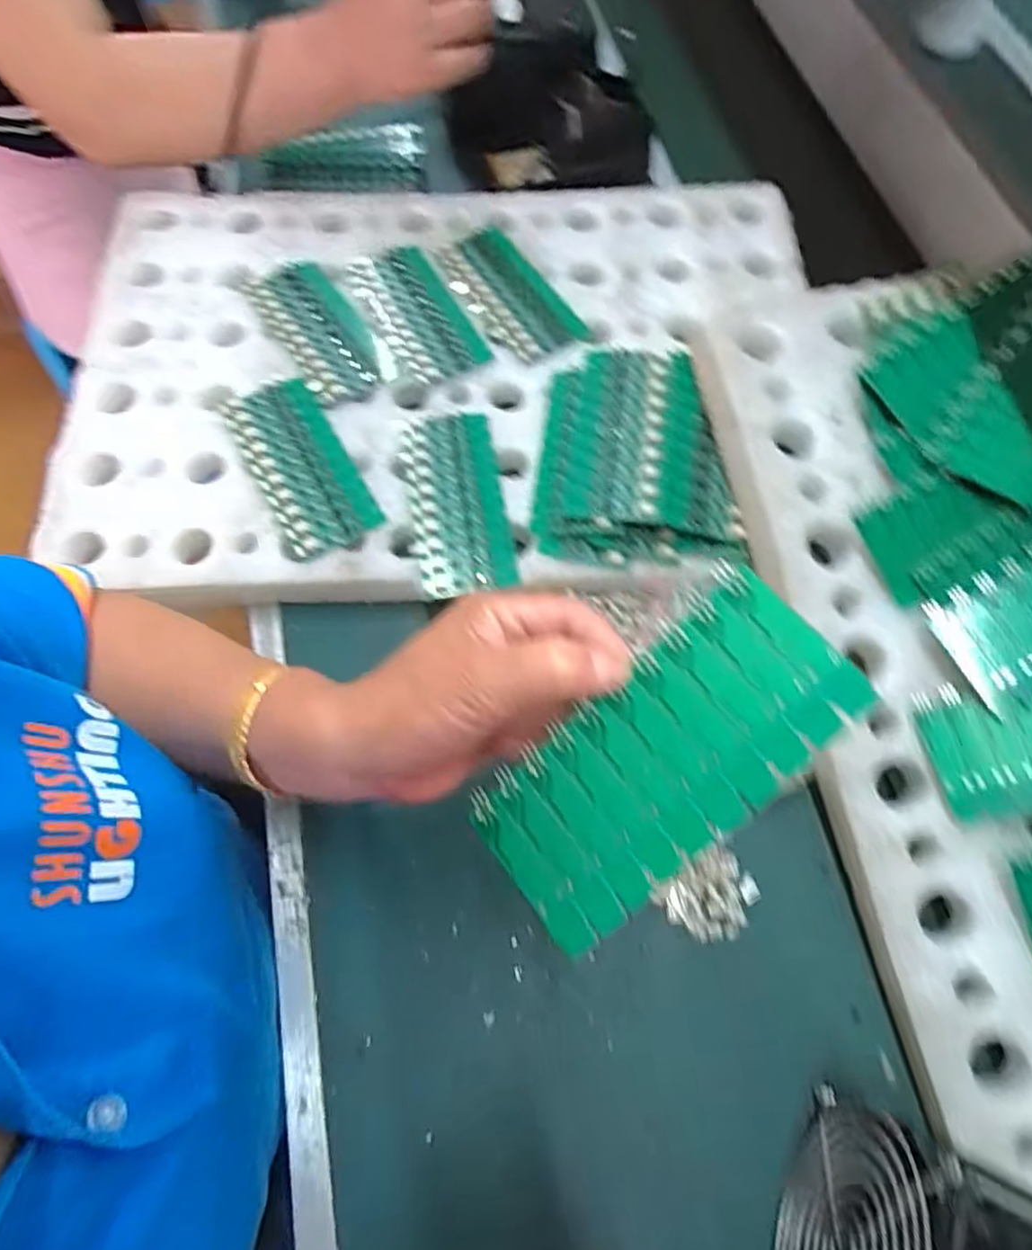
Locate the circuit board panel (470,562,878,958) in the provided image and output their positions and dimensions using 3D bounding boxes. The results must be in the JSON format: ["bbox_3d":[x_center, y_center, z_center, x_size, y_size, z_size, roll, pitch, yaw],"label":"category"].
[{"bbox_3d":[0.049,0.048,0.230,0.135,0.004,0.065,-44,70,10],"label":"circuit board panel"}]

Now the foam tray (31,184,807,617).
[{"bbox_3d":[-0.051,-0.197,0.485,0.536,0.050,0.377,0,68,-2],"label":"foam tray"}]

